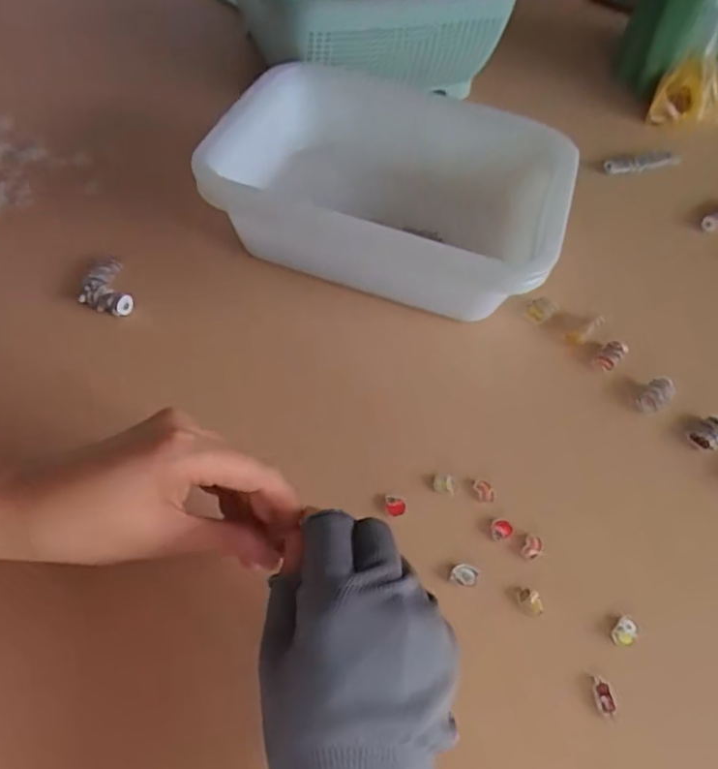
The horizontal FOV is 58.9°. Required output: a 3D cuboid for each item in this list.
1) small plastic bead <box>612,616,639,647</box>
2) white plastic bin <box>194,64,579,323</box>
[{"bbox_3d":[0.141,0.131,0.337,0.011,0.006,0.016,31,56,17],"label":"small plastic bead"},{"bbox_3d":[0.024,-0.152,0.494,0.258,0.078,0.203,14,53,5],"label":"white plastic bin"}]

